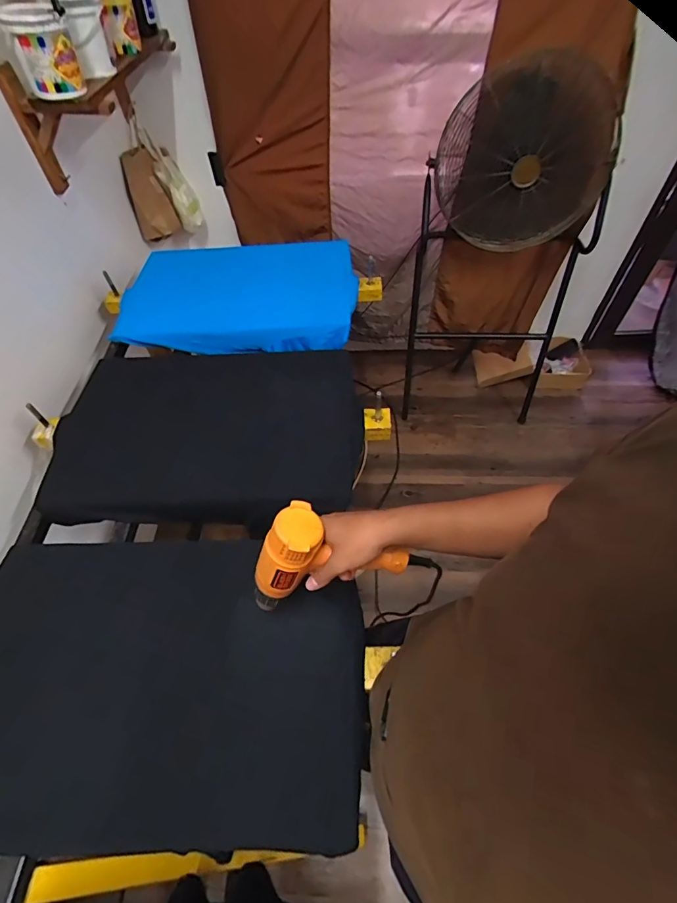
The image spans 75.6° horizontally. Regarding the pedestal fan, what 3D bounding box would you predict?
[{"bbox_3d":[0.600,-0.642,1.592,0.607,1.232,0.382,10,54,9],"label":"pedestal fan"}]

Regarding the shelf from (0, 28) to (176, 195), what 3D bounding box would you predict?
[{"bbox_3d":[-0.613,-0.943,1.174,0.227,0.228,0.613,2,53,3],"label":"shelf"}]

